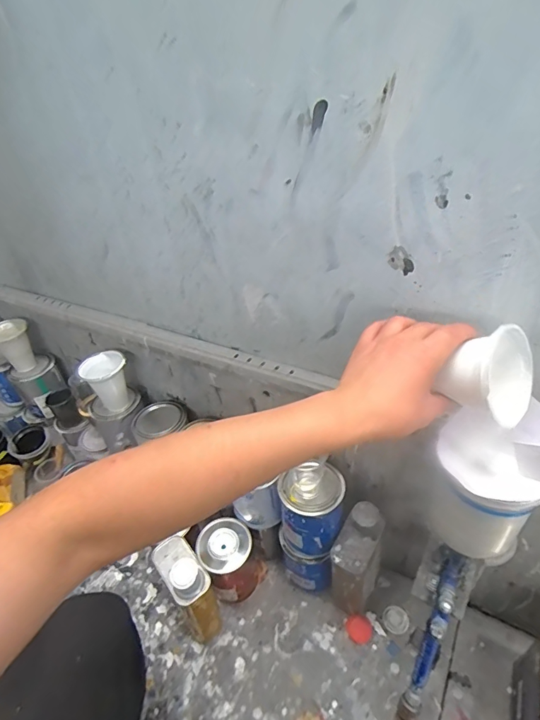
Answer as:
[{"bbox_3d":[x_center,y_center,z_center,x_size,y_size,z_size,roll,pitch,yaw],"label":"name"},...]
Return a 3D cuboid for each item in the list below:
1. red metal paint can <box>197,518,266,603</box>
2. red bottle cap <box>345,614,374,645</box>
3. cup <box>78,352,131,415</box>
[{"bbox_3d":[-0.071,0.379,0.791,0.107,0.142,0.095,-26,42,-23],"label":"red metal paint can"},{"bbox_3d":[0.157,0.474,0.730,0.044,0.008,0.045,-4,38,3],"label":"red bottle cap"},{"bbox_3d":[-0.325,0.046,0.836,0.081,0.110,0.086,-4,38,3],"label":"cup"}]

